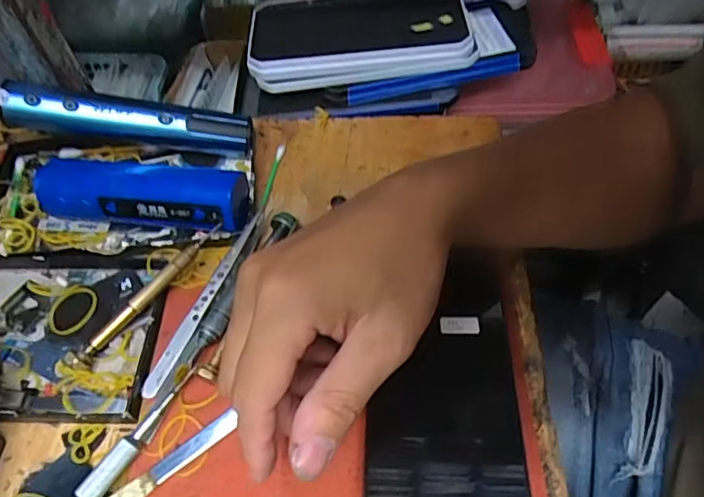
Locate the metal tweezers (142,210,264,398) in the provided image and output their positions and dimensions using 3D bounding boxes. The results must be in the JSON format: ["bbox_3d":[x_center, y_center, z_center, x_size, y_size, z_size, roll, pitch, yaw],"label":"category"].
[{"bbox_3d":[-0.083,0.029,0.312,0.011,0.012,0.124,22,60,16],"label":"metal tweezers"}]

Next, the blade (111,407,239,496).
[{"bbox_3d":[-0.096,0.112,0.263,0.090,0.004,0.010,-34,61,-19],"label":"blade"}]

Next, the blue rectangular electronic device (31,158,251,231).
[{"bbox_3d":[-0.132,-0.034,0.341,0.129,0.035,0.035,5,56,5],"label":"blue rectangular electronic device"}]

